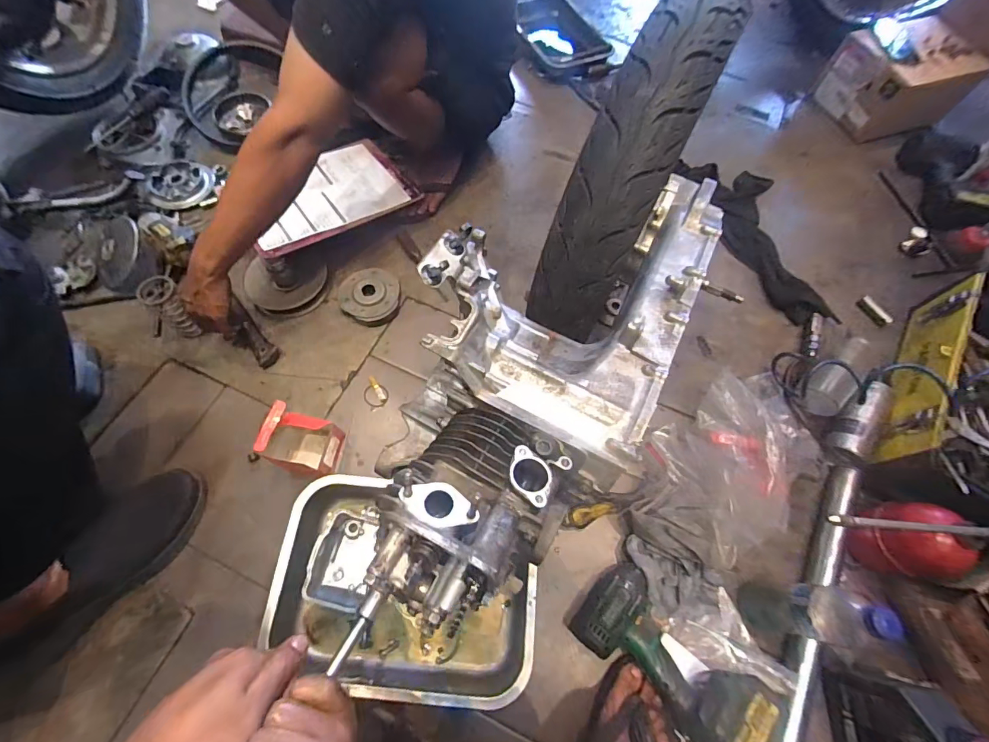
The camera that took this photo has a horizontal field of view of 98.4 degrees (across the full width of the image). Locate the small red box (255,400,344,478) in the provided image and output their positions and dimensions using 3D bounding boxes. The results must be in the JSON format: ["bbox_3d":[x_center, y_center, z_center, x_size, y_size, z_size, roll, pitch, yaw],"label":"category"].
[{"bbox_3d":[-0.295,0.100,0.636,0.097,0.143,0.077,12,66,2],"label":"small red box"}]

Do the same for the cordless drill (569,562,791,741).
[{"bbox_3d":[0.238,0.394,0.573,0.264,0.088,0.128,36,68,25],"label":"cordless drill"}]

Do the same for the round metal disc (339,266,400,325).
[{"bbox_3d":[-0.234,-0.144,0.802,0.117,0.037,0.114,1,66,-3],"label":"round metal disc"}]

